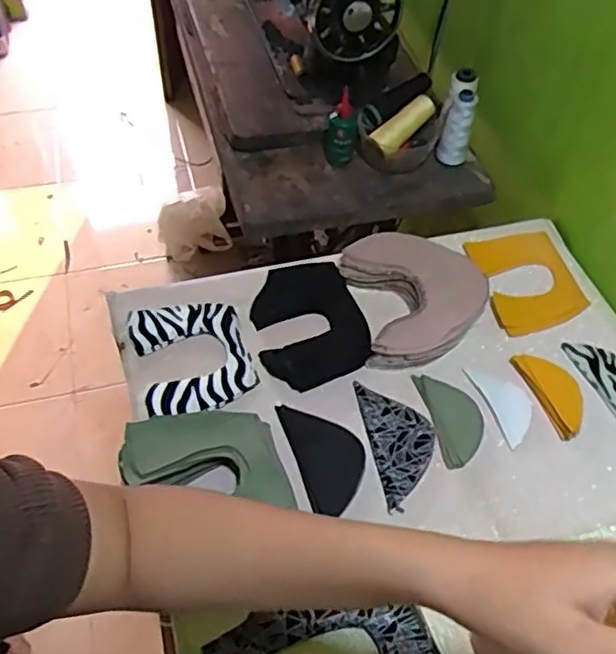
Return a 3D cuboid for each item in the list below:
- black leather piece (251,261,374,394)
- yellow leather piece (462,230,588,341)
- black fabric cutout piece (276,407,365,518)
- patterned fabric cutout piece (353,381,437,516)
[{"bbox_3d":[-0.002,-0.010,0.792,0.127,0.019,0.167,-15,55,-15],"label":"black leather piece"},{"bbox_3d":[0.287,-0.064,0.851,0.124,0.014,0.149,-10,53,-11],"label":"yellow leather piece"},{"bbox_3d":[0.021,0.132,0.692,0.066,0.011,0.124,-14,54,-15],"label":"black fabric cutout piece"},{"bbox_3d":[0.102,0.123,0.702,0.070,0.004,0.148,-6,53,-8],"label":"patterned fabric cutout piece"}]

